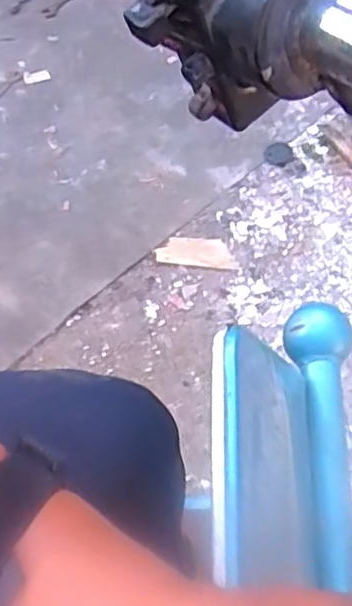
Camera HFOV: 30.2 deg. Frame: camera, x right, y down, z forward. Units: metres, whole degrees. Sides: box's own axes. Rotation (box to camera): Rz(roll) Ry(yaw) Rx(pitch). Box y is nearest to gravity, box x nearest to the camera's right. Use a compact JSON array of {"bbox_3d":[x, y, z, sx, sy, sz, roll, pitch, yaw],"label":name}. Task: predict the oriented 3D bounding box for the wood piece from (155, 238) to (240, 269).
[{"bbox_3d":[0.042,-0.100,1.263,0.155,0.008,0.061,4,67,4],"label":"wood piece"}]

